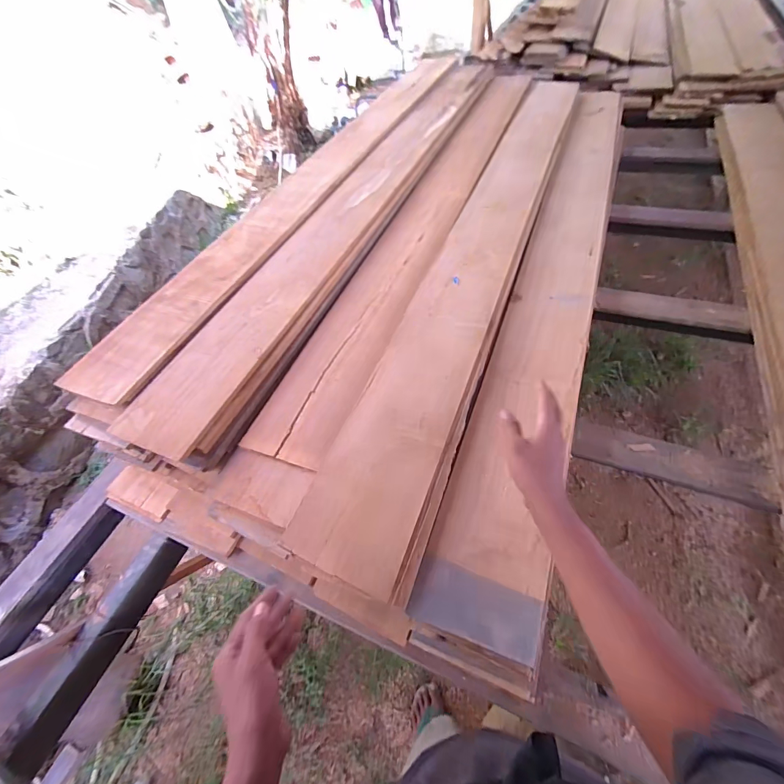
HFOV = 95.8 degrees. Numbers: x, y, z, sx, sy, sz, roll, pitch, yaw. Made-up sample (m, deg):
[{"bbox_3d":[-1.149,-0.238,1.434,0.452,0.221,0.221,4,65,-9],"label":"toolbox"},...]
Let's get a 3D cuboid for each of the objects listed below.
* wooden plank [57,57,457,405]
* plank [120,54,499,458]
[{"bbox_3d":[-0.192,-0.848,1.271,0.228,0.050,2.206,19,59,13],"label":"wooden plank"},{"bbox_3d":[-0.041,-0.736,1.180,0.184,0.027,2.146,19,59,12],"label":"plank"}]

